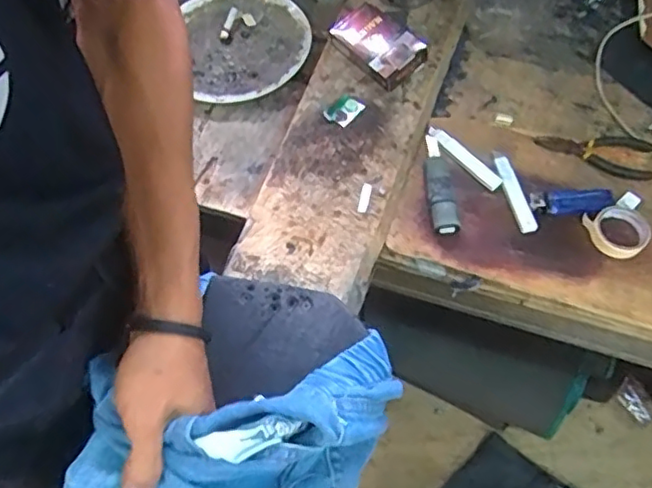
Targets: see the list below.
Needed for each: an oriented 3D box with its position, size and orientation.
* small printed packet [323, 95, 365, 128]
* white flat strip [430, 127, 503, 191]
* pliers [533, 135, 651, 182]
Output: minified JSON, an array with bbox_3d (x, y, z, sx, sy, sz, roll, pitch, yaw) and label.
[{"bbox_3d":[0.018,-0.139,0.643,0.026,0.008,0.039,38,70,19],"label":"small printed packet"},{"bbox_3d":[0.140,-0.088,0.628,0.015,0.012,0.092,-39,68,-16],"label":"white flat strip"},{"bbox_3d":[0.275,-0.097,0.629,0.114,0.006,0.059,16,64,10],"label":"pliers"}]

